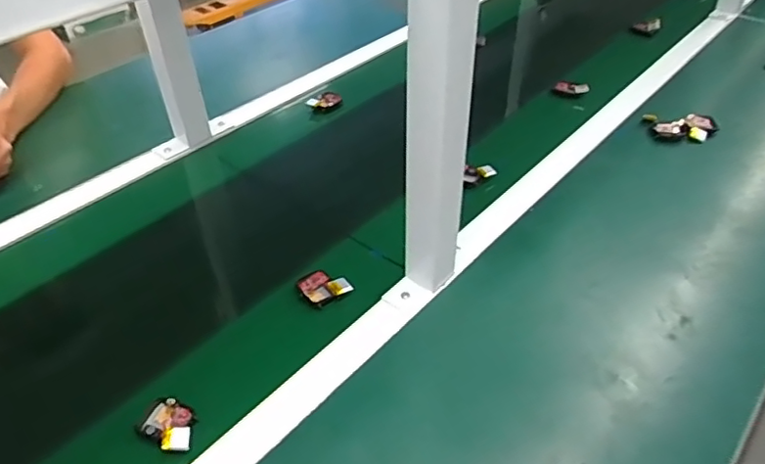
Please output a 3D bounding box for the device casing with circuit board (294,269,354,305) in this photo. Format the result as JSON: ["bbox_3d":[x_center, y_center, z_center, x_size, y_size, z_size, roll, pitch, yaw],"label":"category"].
[{"bbox_3d":[-0.063,0.057,0.631,0.056,0.007,0.039,-20,50,-5],"label":"device casing with circuit board"}]

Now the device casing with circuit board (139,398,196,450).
[{"bbox_3d":[-0.186,0.168,0.509,0.058,0.014,0.038,24,48,26],"label":"device casing with circuit board"}]

